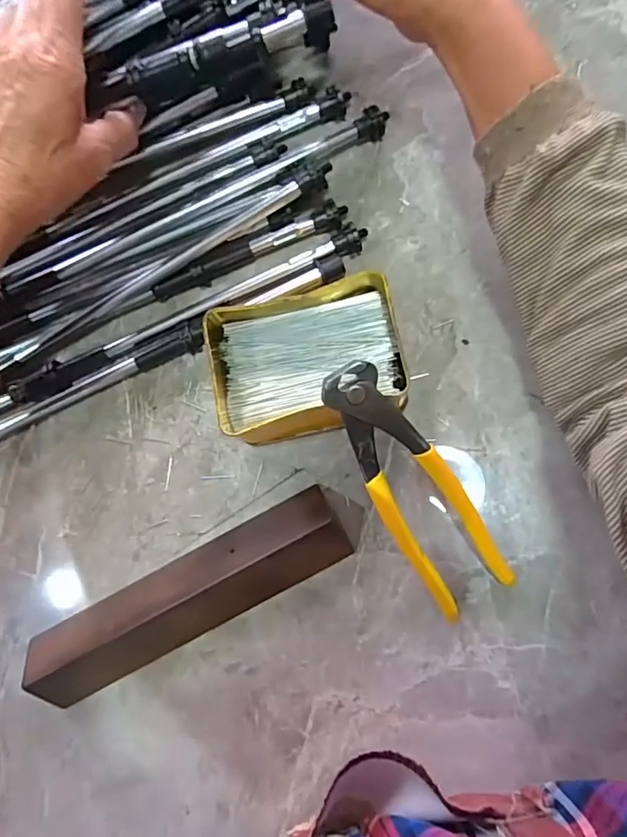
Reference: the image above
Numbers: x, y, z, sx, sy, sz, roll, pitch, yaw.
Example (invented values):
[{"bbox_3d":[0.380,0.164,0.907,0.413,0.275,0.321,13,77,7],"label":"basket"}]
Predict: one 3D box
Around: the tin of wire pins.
[{"bbox_3d":[-0.004,-0.036,0.323,0.113,0.056,0.084,-13,84,5],"label":"tin of wire pins"}]

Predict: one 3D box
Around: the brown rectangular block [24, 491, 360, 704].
[{"bbox_3d":[-0.083,0.114,0.330,0.215,0.028,0.050,-29,82,3],"label":"brown rectangular block"}]

